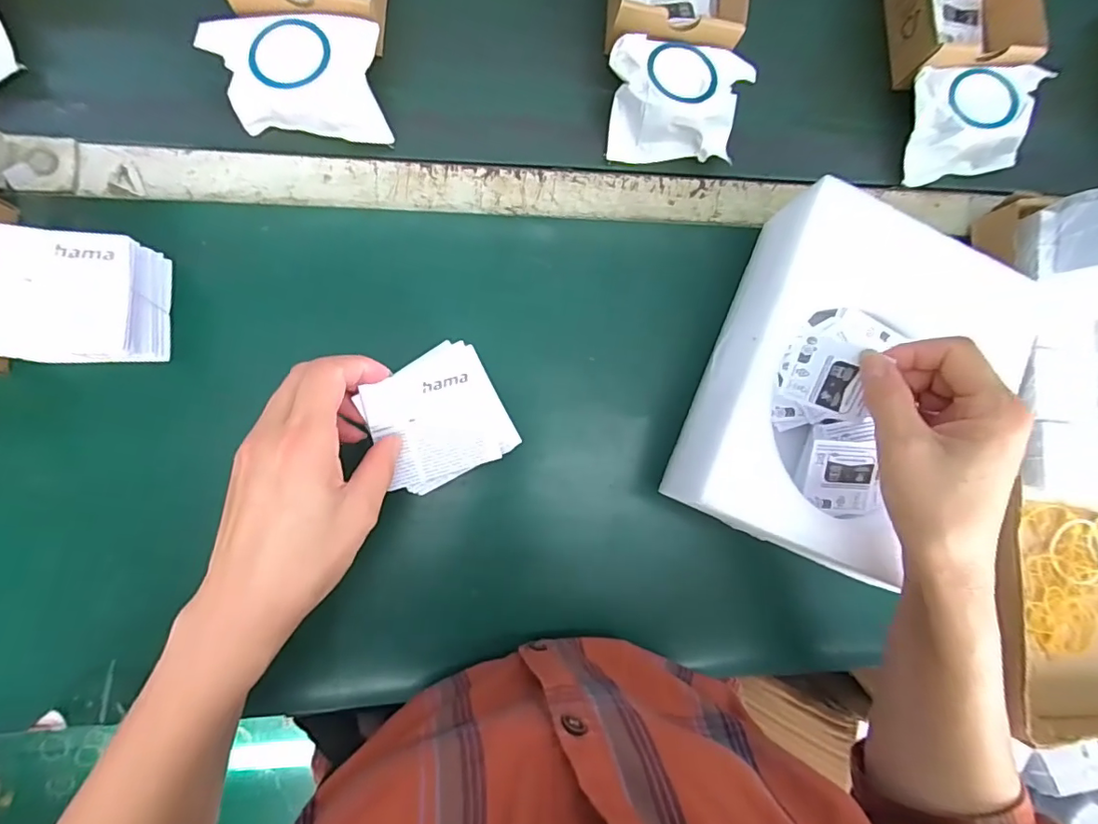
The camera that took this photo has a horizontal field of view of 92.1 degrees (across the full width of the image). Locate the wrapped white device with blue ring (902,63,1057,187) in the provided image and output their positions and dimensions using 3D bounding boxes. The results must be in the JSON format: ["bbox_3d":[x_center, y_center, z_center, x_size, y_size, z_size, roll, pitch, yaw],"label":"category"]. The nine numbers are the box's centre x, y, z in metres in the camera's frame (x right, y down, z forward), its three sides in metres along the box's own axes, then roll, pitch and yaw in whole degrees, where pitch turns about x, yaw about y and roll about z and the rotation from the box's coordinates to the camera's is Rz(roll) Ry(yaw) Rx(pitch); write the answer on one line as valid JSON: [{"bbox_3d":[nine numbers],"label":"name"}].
[{"bbox_3d":[0.352,-0.243,0.439,0.096,0.043,0.077,-8,87,-9],"label":"wrapped white device with blue ring"}]

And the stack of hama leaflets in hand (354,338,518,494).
[{"bbox_3d":[-0.069,0.004,0.337,0.081,0.009,0.078,-28,102,-16],"label":"stack of hama leaflets in hand"}]

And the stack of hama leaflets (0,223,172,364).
[{"bbox_3d":[-0.292,-0.068,0.329,0.073,0.063,0.077,3,86,-8],"label":"stack of hama leaflets"}]

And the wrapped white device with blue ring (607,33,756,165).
[{"bbox_3d":[0.098,-0.240,0.407,0.100,0.043,0.075,2,86,-8],"label":"wrapped white device with blue ring"}]

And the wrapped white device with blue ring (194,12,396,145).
[{"bbox_3d":[-0.173,-0.234,0.372,0.119,0.034,0.071,1,86,-8],"label":"wrapped white device with blue ring"}]

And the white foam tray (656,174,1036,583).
[{"bbox_3d":[0.212,-0.018,0.381,0.186,0.091,0.253,28,83,-5],"label":"white foam tray"}]

